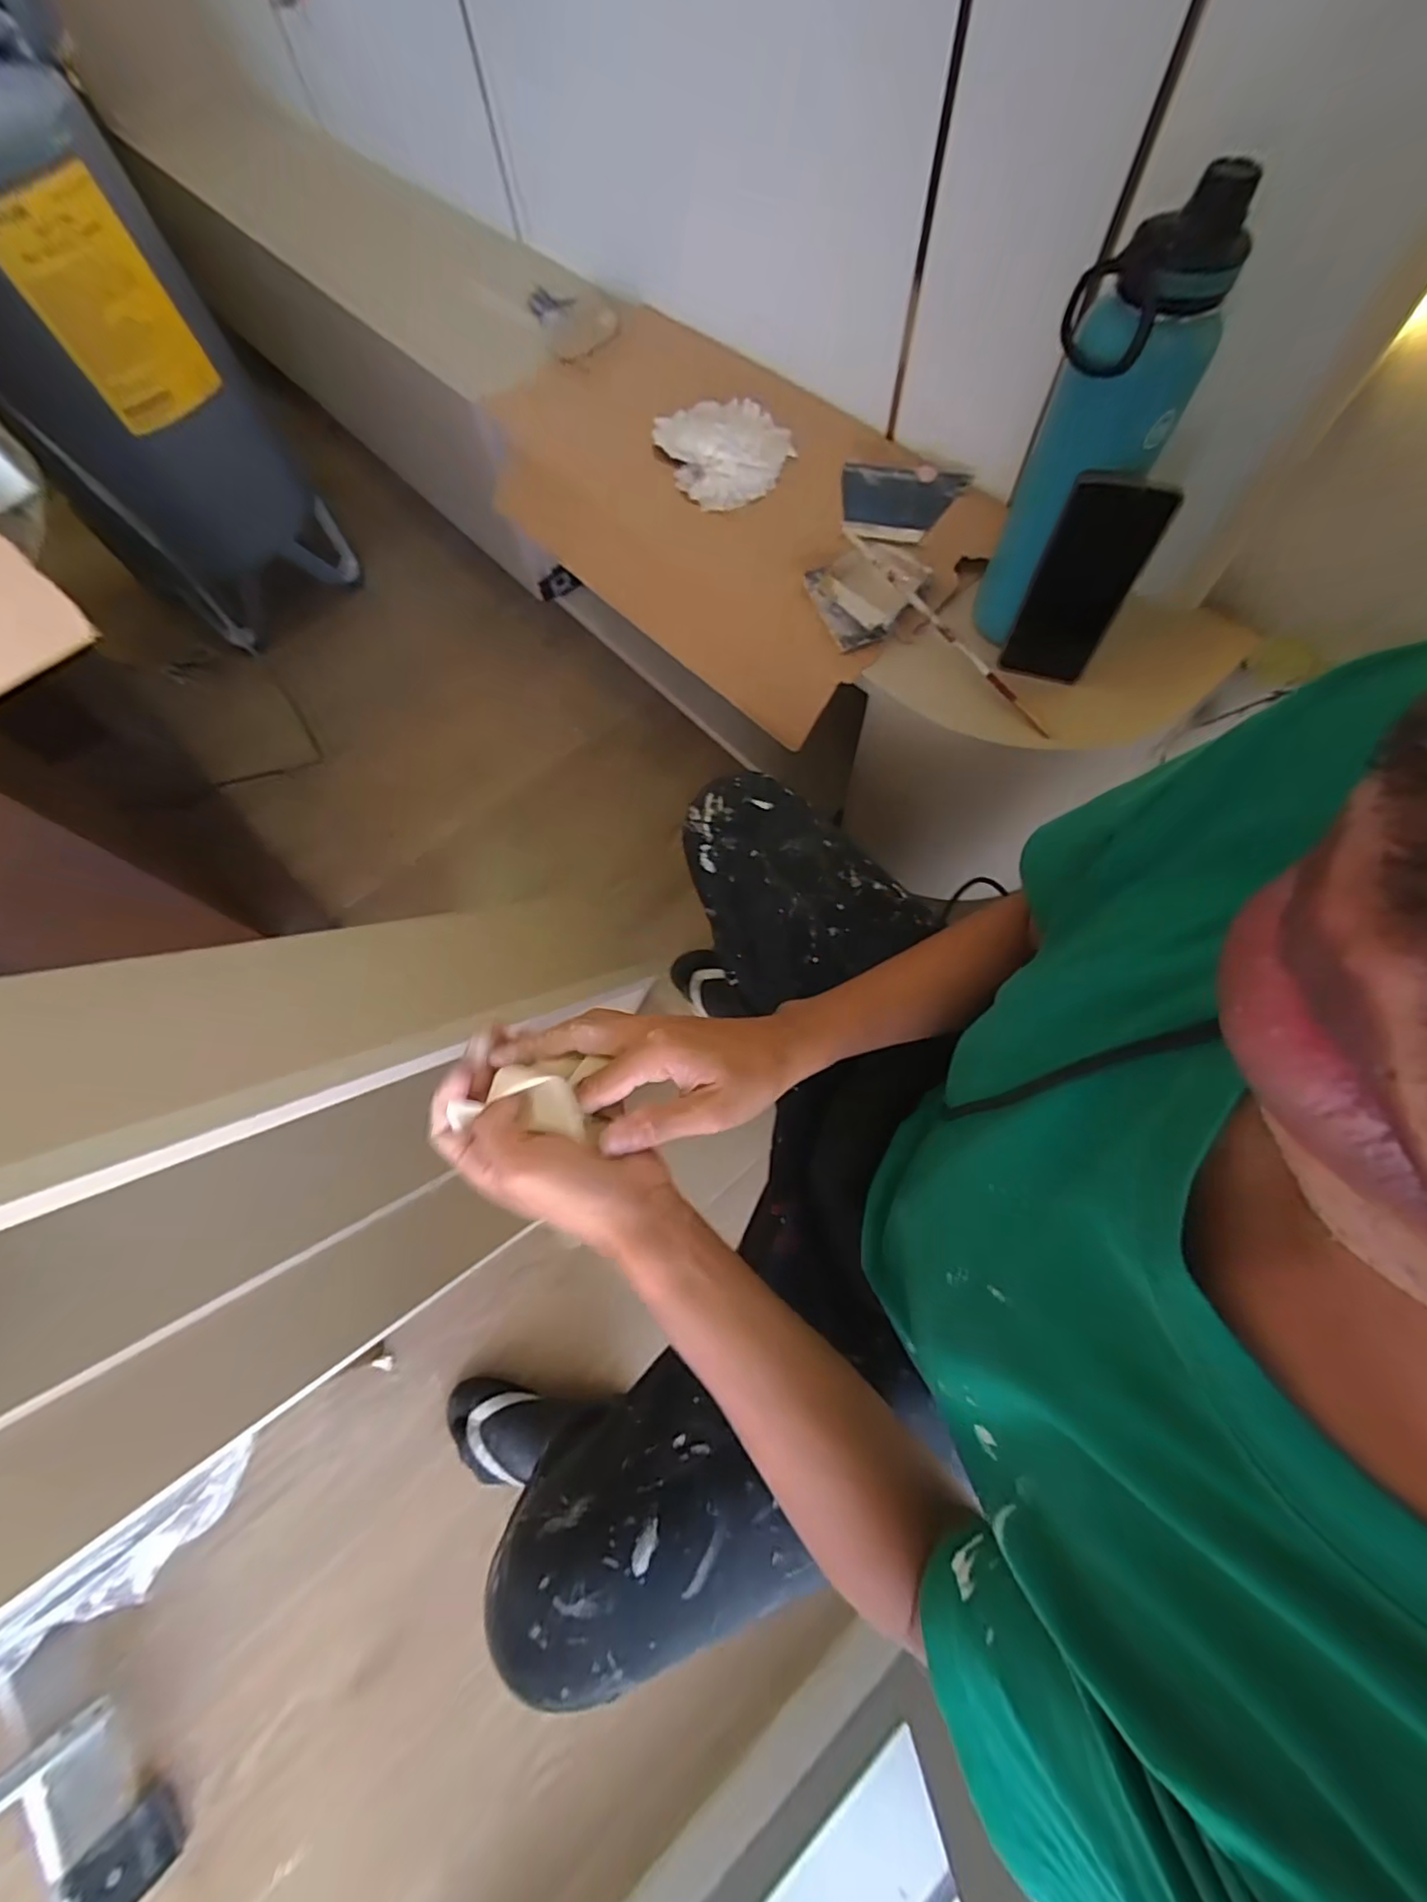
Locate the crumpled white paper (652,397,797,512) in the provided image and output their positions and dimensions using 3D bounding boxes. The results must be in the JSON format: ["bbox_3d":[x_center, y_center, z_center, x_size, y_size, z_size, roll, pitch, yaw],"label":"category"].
[{"bbox_3d":[0.013,-0.580,0.714,0.153,0.036,0.156,-8,67,0],"label":"crumpled white paper"}]

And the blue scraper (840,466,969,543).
[{"bbox_3d":[0.206,-0.500,0.686,0.131,0.015,0.107,14,69,9],"label":"blue scraper"}]

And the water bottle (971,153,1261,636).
[{"bbox_3d":[0.290,-0.389,0.497,0.088,0.280,0.094,-6,67,1],"label":"water bottle"}]

